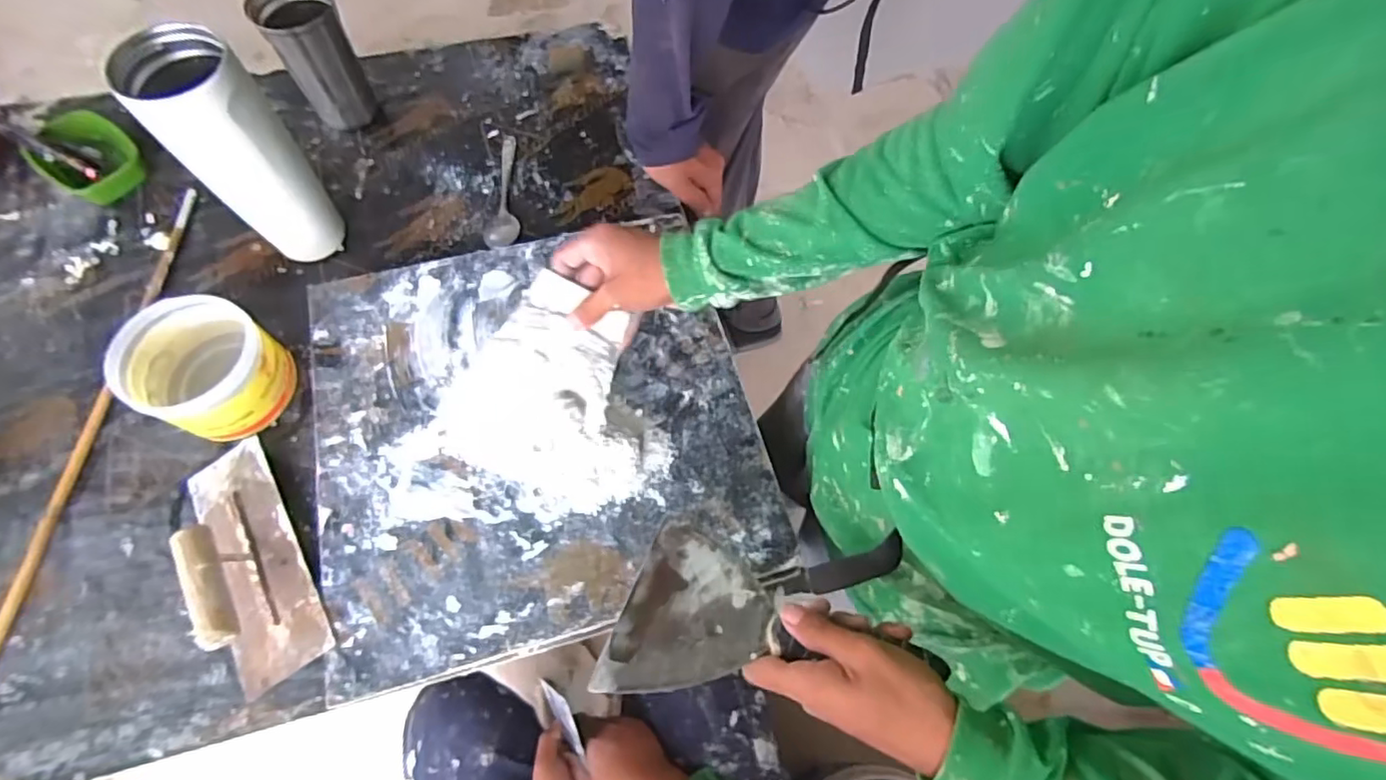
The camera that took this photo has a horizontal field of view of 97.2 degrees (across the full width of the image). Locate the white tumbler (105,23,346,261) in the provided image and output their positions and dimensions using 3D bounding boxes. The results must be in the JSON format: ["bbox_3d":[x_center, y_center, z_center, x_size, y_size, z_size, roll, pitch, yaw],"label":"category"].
[{"bbox_3d":[-0.431,-0.219,0.596,0.085,0.227,0.085,1,66,-3],"label":"white tumbler"}]

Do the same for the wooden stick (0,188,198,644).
[{"bbox_3d":[-0.583,0.060,0.575,0.022,0.015,0.610,3,66,-2],"label":"wooden stick"}]

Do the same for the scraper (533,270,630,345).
[{"bbox_3d":[-0.094,-0.070,0.510,0.081,0.004,0.031,27,107,-8],"label":"scraper"}]

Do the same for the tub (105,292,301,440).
[{"bbox_3d":[-0.455,-0.018,0.576,0.108,0.086,0.113,1,66,-3],"label":"tub"}]

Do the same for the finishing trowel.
[{"bbox_3d":[-0.390,0.139,0.520,0.085,0.075,0.220,-30,71,-15],"label":"finishing trowel"}]

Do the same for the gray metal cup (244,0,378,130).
[{"bbox_3d":[-0.430,-0.382,0.708,0.077,0.149,0.080,1,66,-3],"label":"gray metal cup"}]

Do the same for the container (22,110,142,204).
[{"bbox_3d":[-0.692,-0.267,0.706,0.119,0.041,0.087,36,69,12],"label":"container"}]

